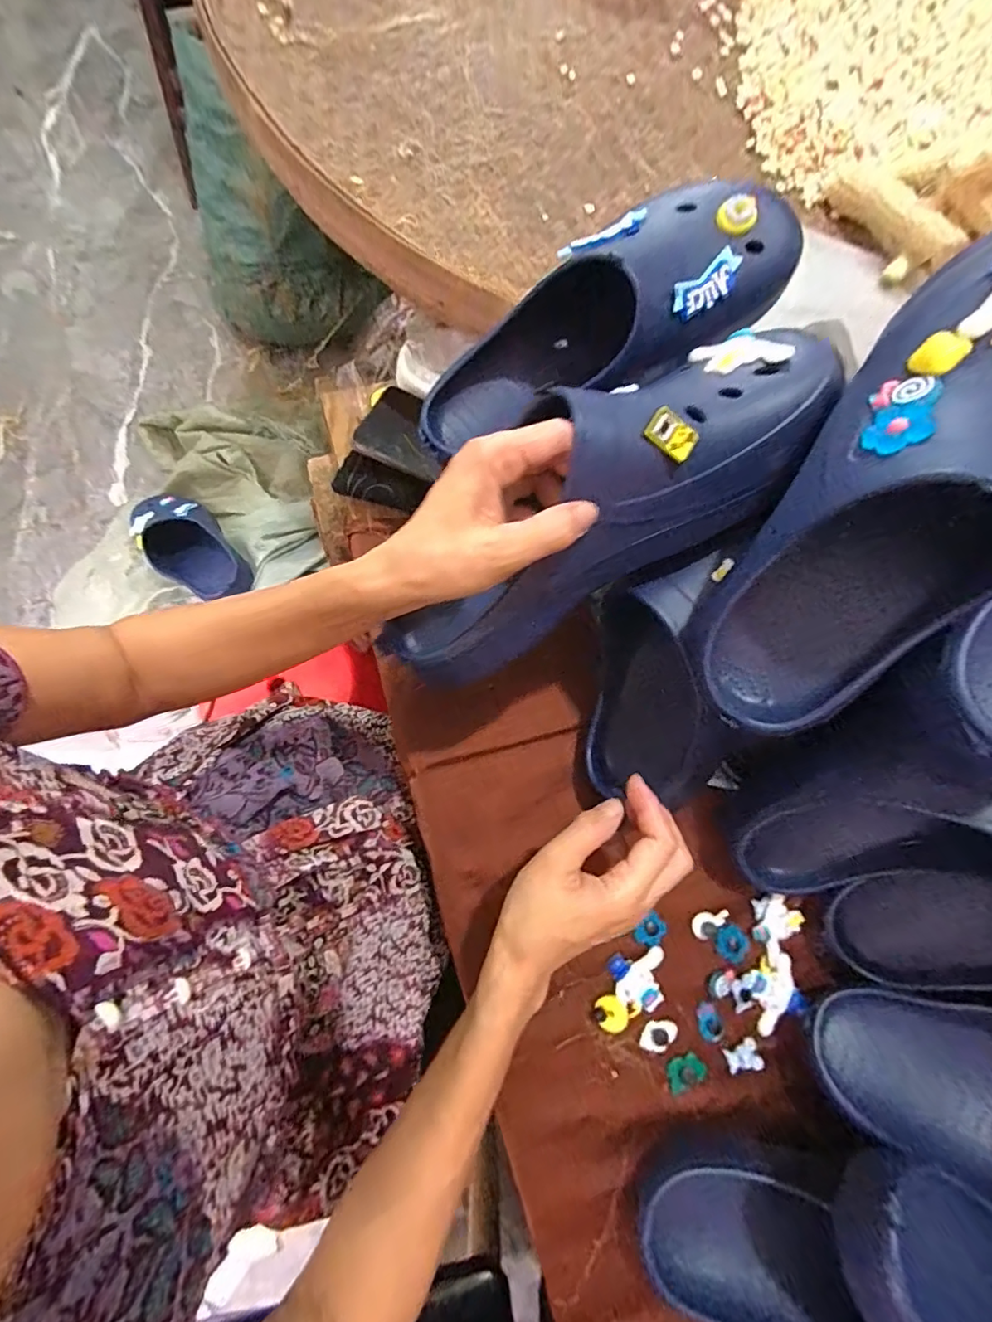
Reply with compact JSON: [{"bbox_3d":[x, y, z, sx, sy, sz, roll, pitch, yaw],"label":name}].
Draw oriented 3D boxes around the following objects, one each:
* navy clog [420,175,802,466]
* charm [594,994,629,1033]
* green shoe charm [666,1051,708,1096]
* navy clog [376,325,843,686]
[{"bbox_3d":[0.068,-0.230,0.354,0.262,0.086,0.102,-21,79,12],"label":"navy clog"},{"bbox_3d":[0.086,0.261,0.398,0.023,0.008,0.022,0,76,-2],"label":"charm"},{"bbox_3d":[0.139,0.301,0.393,0.029,0.004,0.022,-18,77,-6],"label":"green shoe charm"},{"bbox_3d":[0.057,-0.089,0.308,0.294,0.079,0.108,-38,81,8],"label":"navy clog"}]

